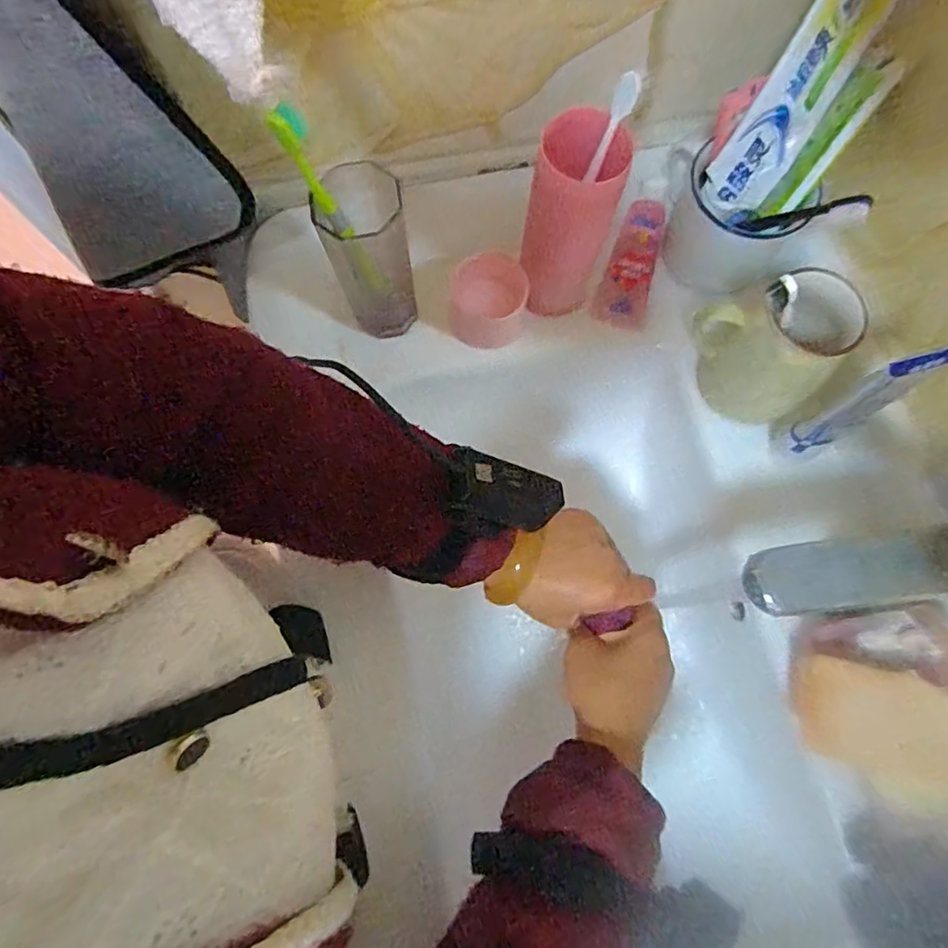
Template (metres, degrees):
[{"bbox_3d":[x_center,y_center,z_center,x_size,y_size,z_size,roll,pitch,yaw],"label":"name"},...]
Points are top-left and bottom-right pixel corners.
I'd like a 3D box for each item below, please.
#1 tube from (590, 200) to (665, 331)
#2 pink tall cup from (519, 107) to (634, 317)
[{"bbox_3d":[0.138,-0.181,0.509,0.046,0.015,0.112,18,88,4],"label":"tube"},{"bbox_3d":[0.070,-0.184,0.440,0.059,0.153,0.063,14,74,3],"label":"pink tall cup"}]

